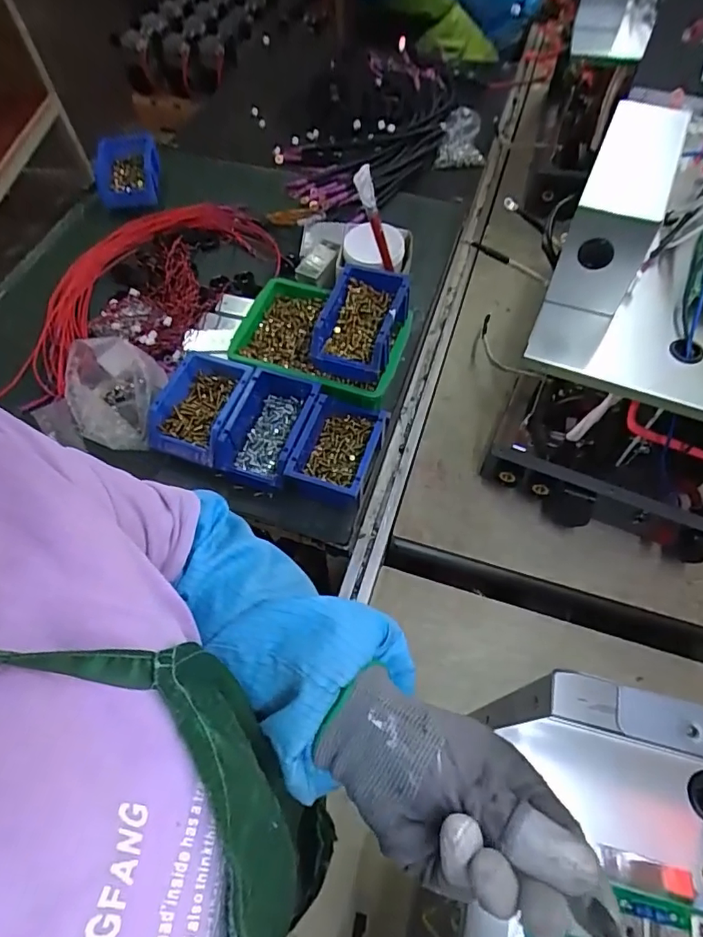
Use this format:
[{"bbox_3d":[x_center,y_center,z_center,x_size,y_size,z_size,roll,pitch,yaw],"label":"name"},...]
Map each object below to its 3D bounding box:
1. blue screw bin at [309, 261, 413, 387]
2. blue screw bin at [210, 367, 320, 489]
[{"bbox_3d":[0.011,-0.214,0.767,0.118,0.072,0.165,18,62,11],"label":"blue screw bin"},{"bbox_3d":[-0.122,-0.058,0.745,0.118,0.063,0.163,15,62,10],"label":"blue screw bin"}]

